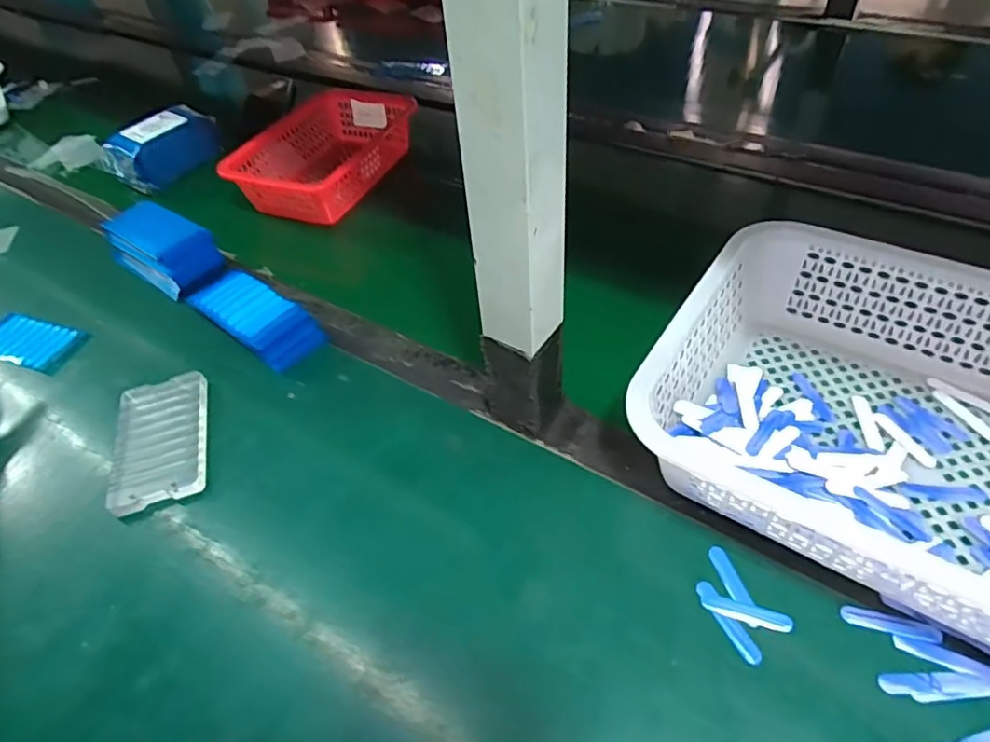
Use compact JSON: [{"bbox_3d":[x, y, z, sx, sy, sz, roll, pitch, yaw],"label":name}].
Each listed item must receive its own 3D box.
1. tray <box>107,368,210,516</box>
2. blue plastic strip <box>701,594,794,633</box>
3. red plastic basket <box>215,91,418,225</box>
[{"bbox_3d":[-0.271,0.053,0.482,0.069,0.013,0.123,-15,49,-8],"label":"tray"},{"bbox_3d":[0.151,0.144,0.357,0.050,0.004,0.012,11,50,15],"label":"blue plastic strip"},{"bbox_3d":[-0.205,-0.268,0.758,0.149,0.076,0.236,16,52,19],"label":"red plastic basket"}]

